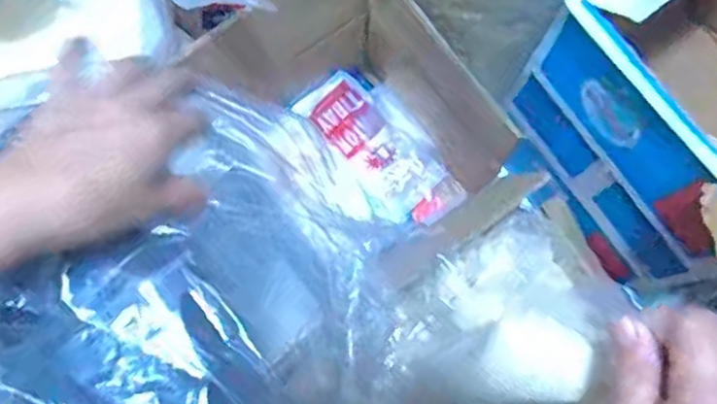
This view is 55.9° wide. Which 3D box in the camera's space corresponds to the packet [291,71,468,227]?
[{"bbox_3d":[0.022,-0.058,0.843,0.223,0.034,0.104,42,78,8],"label":"packet"}]

